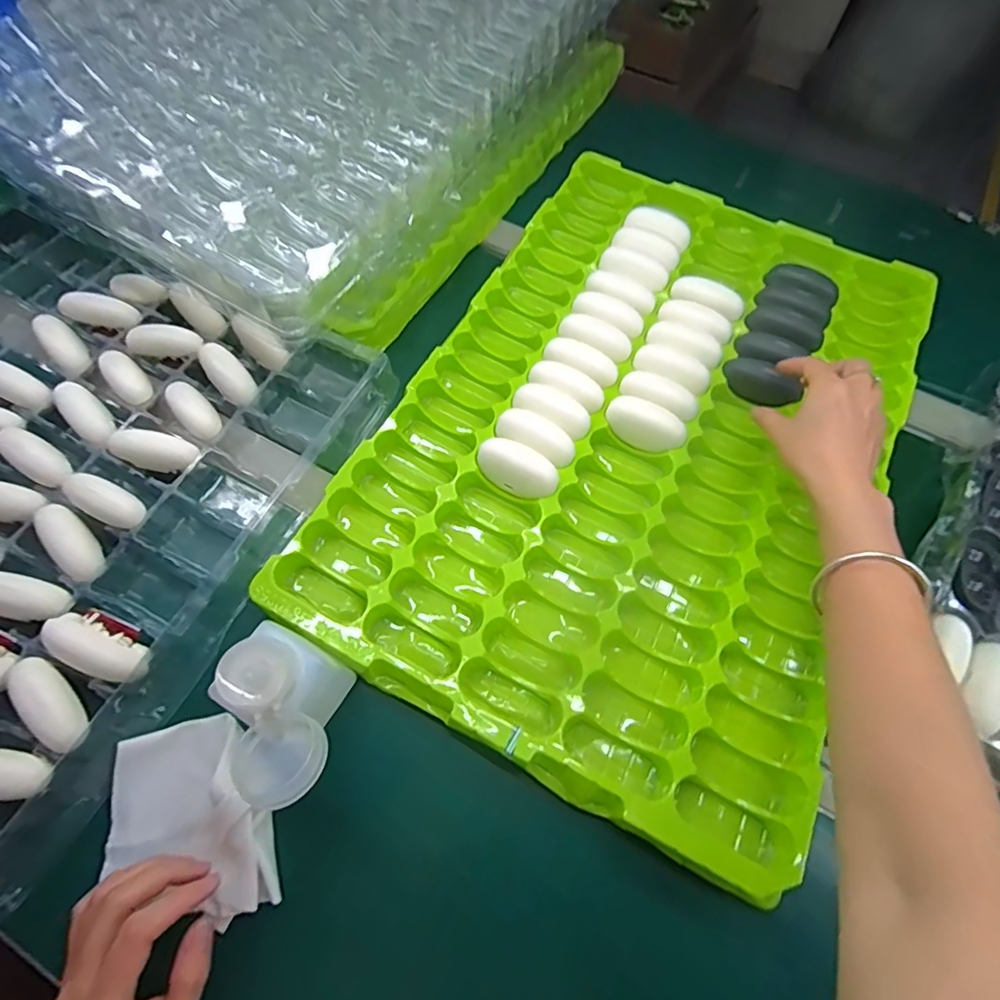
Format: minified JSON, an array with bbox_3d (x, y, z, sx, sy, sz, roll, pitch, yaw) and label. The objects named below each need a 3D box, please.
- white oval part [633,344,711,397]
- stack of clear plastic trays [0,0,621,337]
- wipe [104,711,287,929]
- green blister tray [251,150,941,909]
[{"bbox_3d":[0.153,-0.116,0.468,0.067,0.017,0.027,30,69,14],"label":"white oval part"},{"bbox_3d":[-0.161,-0.438,0.513,0.402,0.088,0.588,28,69,14],"label":"stack of clear plastic trays"},{"bbox_3d":[-0.194,0.198,0.326,0.097,0.036,0.113,-16,66,-6],"label":"wipe"},{"bbox_3d":[0.125,-0.068,0.452,0.379,0.049,0.563,26,68,13],"label":"green blister tray"}]

